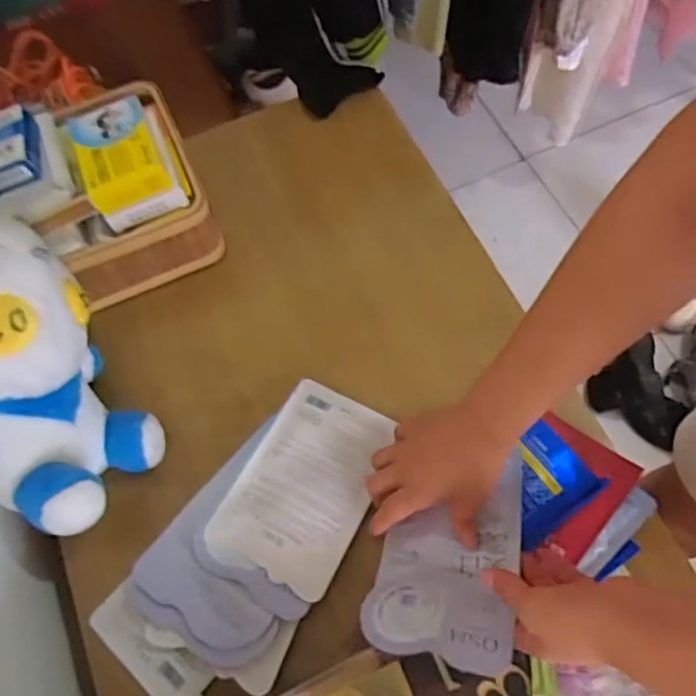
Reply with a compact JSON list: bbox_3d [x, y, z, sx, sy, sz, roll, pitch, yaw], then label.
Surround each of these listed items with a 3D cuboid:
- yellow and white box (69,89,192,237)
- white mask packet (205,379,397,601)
[{"bbox_3d":[-0.217,-0.184,0.624,0.087,0.072,0.119,-23,69,-8],"label":"yellow and white box"},{"bbox_3d":[-0.036,0.121,0.576,0.114,0.009,0.183,24,61,8],"label":"white mask packet"}]

